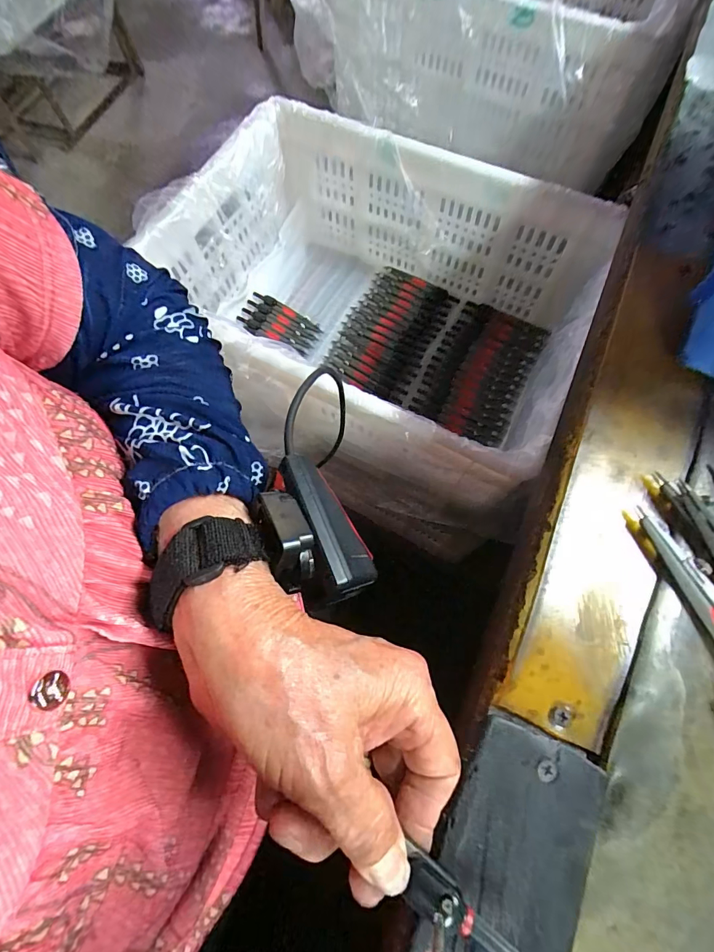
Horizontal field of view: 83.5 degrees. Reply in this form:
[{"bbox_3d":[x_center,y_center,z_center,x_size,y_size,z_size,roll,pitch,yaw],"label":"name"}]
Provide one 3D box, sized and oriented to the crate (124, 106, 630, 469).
[{"bbox_3d":[0.009,-0.207,0.503,0.465,0.185,0.351,26,72,10],"label":"crate"}]

